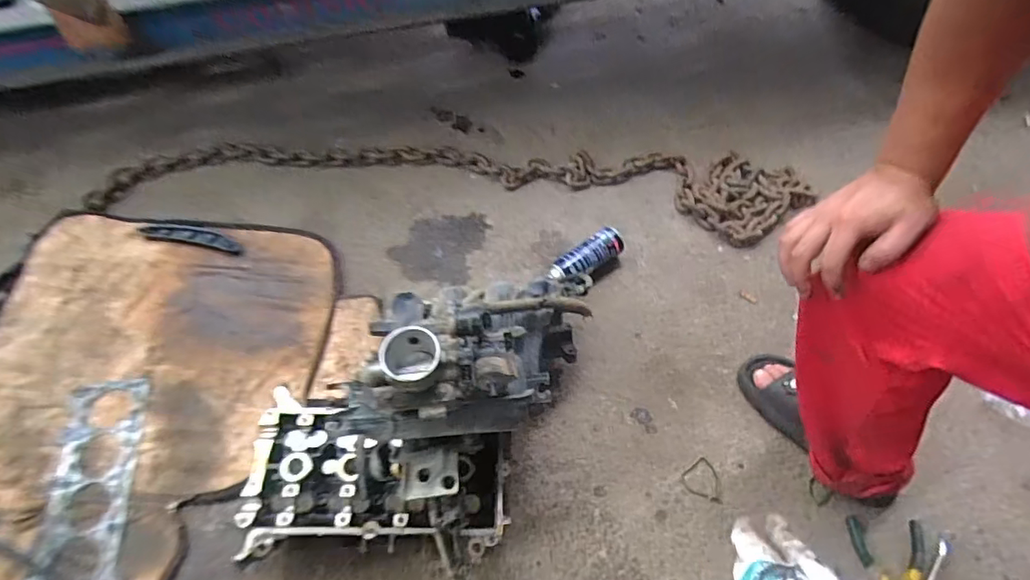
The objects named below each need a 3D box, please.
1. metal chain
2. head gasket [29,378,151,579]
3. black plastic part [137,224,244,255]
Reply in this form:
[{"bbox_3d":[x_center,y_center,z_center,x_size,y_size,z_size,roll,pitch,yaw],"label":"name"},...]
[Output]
[{"bbox_3d":[-0.143,-0.225,1.071,1.461,0.052,0.198,3,59,0],"label":"metal chain"},{"bbox_3d":[-0.652,0.294,0.793,0.137,0.008,0.325,-7,59,-5],"label":"head gasket"},{"bbox_3d":[-0.645,-0.108,1.025,0.226,0.016,0.041,13,60,6],"label":"black plastic part"}]

